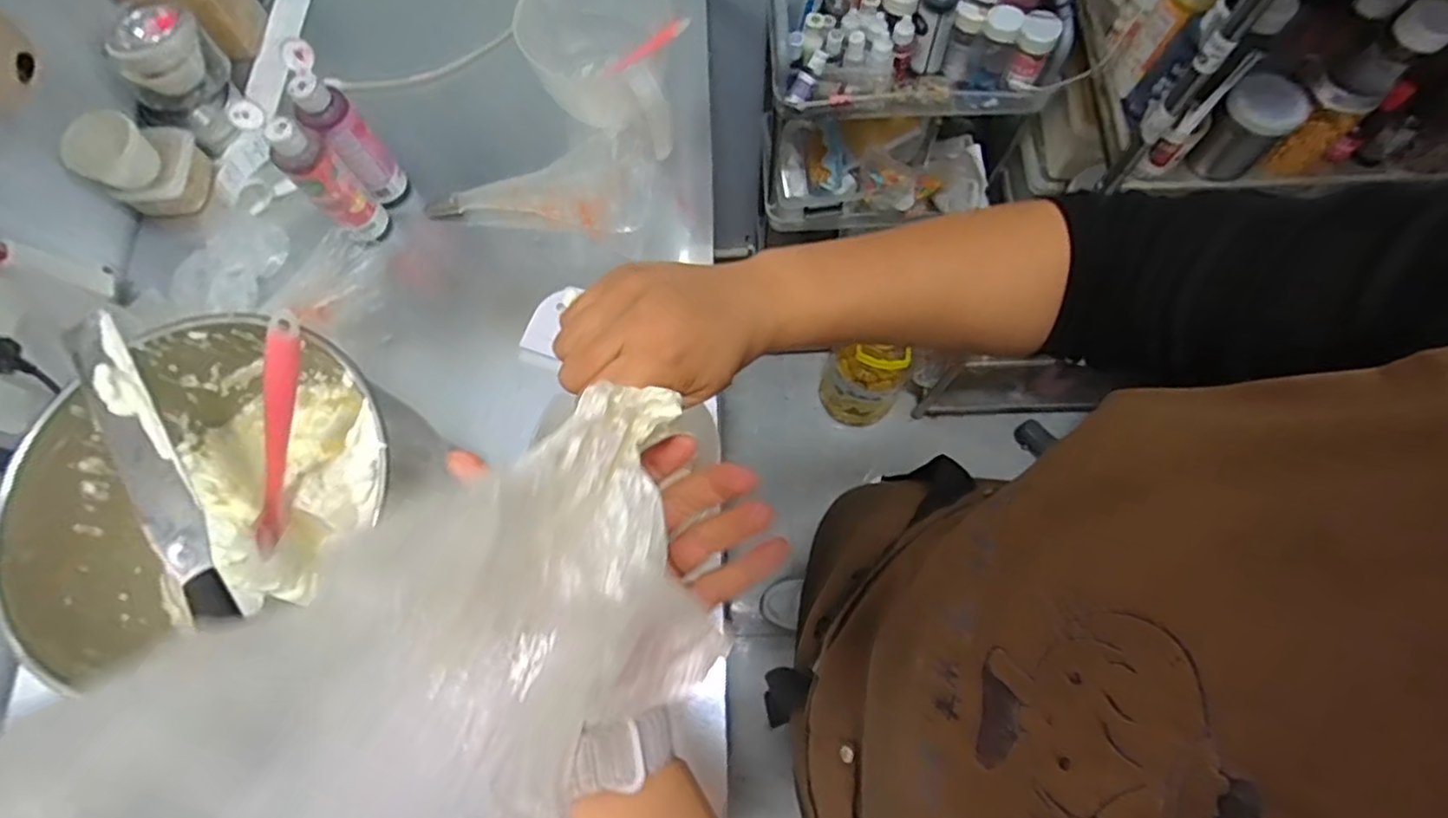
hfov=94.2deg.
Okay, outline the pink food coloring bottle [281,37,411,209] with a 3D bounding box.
[{"bbox_3d":[-0.359,-0.262,0.639,0.046,0.148,0.062,-38,75,-10],"label":"pink food coloring bottle"}]

